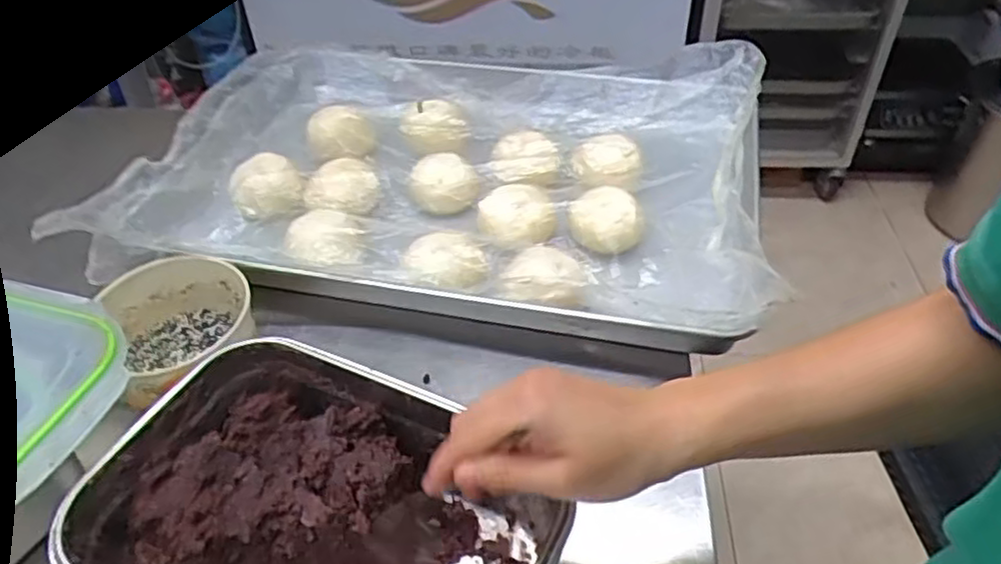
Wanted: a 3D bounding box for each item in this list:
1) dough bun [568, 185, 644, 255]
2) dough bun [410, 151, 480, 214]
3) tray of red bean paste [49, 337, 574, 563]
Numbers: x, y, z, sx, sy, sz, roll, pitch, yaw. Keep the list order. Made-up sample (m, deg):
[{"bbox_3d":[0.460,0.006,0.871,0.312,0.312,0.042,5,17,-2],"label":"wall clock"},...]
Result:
[{"bbox_3d":[0.105,-0.063,0.700,0.068,0.032,0.071,2,44,5],"label":"dough bun"},{"bbox_3d":[-0.059,-0.105,0.757,0.070,0.031,0.068,-2,43,1],"label":"dough bun"},{"bbox_3d":[-0.111,0.164,0.449,0.285,0.091,0.191,18,47,21],"label":"tray of red bean paste"}]

